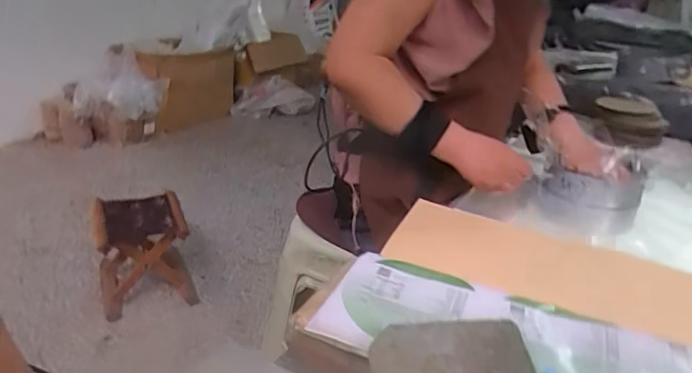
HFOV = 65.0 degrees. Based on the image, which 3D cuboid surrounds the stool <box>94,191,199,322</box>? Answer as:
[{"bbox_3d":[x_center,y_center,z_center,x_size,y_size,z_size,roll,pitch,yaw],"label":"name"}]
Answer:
[{"bbox_3d":[-0.627,0.203,1.685,0.261,0.290,0.266,-7,25,-23],"label":"stool"}]

